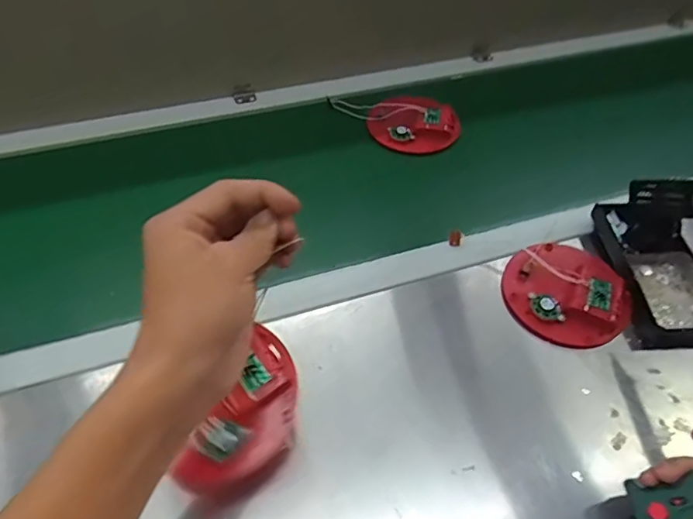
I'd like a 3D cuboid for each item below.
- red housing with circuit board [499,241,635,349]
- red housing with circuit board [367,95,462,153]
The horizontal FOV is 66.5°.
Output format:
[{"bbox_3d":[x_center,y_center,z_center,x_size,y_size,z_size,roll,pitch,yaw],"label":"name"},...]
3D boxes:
[{"bbox_3d":[0.216,0.025,0.521,0.114,0.021,0.122,-3,50,-5],"label":"red housing with circuit board"},{"bbox_3d":[0.091,-0.179,0.708,0.116,0.027,0.083,-7,75,-3],"label":"red housing with circuit board"}]

